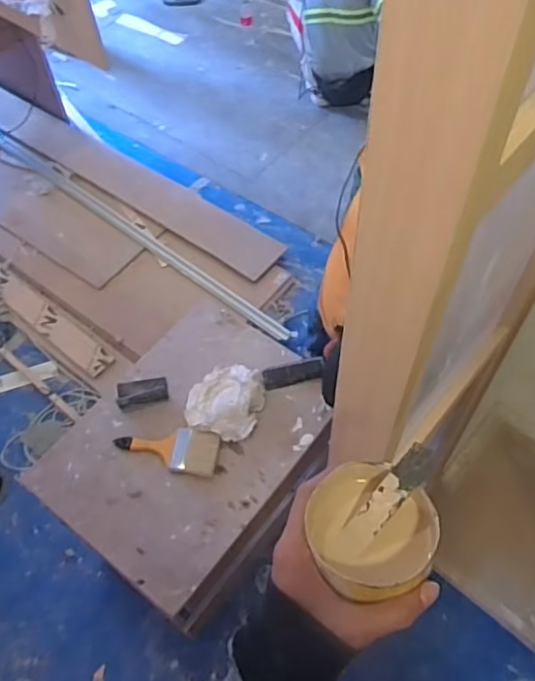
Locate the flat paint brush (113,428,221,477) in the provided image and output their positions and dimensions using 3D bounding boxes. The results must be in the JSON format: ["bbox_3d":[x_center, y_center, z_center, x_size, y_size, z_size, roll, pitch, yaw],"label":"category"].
[{"bbox_3d":[-0.219,0.233,1.328,0.226,0.024,0.097,9,58,9],"label":"flat paint brush"}]

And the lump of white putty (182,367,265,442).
[{"bbox_3d":[-0.096,0.137,1.396,0.169,0.032,0.180,18,59,14],"label":"lump of white putty"}]

